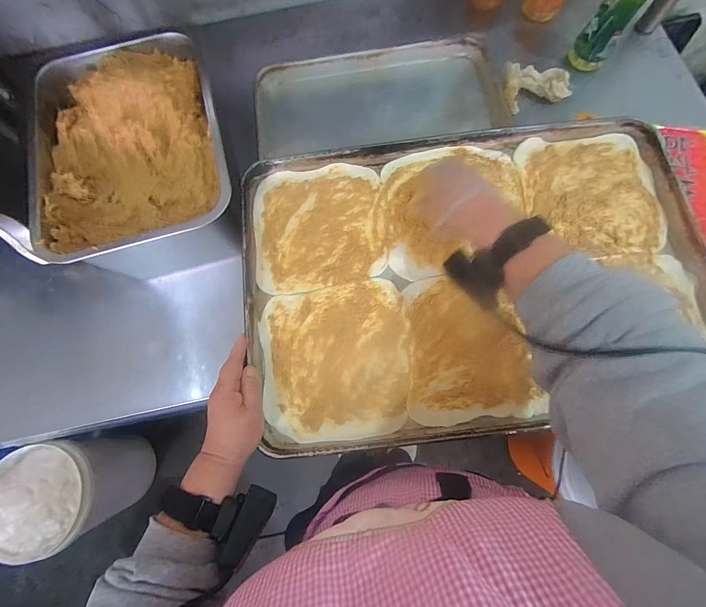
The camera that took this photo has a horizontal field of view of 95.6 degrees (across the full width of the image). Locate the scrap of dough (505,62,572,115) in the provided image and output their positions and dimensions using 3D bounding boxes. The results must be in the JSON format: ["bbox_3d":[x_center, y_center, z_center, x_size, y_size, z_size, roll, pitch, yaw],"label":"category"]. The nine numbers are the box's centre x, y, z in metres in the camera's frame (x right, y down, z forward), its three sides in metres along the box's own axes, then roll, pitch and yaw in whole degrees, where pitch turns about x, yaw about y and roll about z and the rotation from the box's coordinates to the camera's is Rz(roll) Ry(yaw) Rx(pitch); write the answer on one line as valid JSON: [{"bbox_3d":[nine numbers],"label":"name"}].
[{"bbox_3d":[0.348,-0.415,0.601,0.115,0.035,0.087,-18,76,-3],"label":"scrap of dough"}]

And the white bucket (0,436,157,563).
[{"bbox_3d":[-0.874,0.594,1.063,0.266,0.438,0.278,0,75,2],"label":"white bucket"}]

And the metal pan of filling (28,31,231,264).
[{"bbox_3d":[-0.323,-0.231,0.485,0.266,0.102,0.354,-13,75,-2],"label":"metal pan of filling"}]

